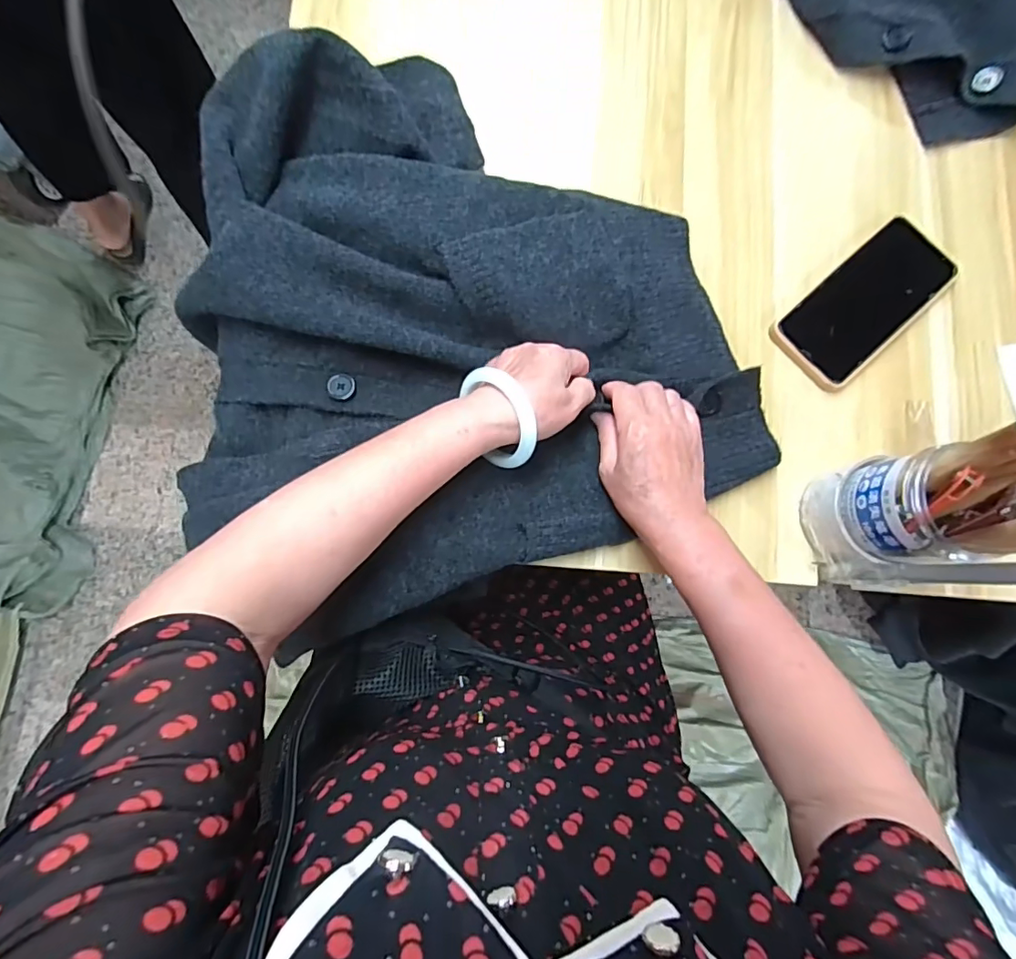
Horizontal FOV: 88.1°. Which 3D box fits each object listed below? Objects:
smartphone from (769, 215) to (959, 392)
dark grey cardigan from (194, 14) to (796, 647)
[{"bbox_3d":[0.302,-0.150,0.444,0.161,0.013,0.074,-42,85,-7],"label":"smartphone"},{"bbox_3d":[-0.052,-0.131,0.404,0.426,0.057,0.414,-18,83,-4],"label":"dark grey cardigan"}]

